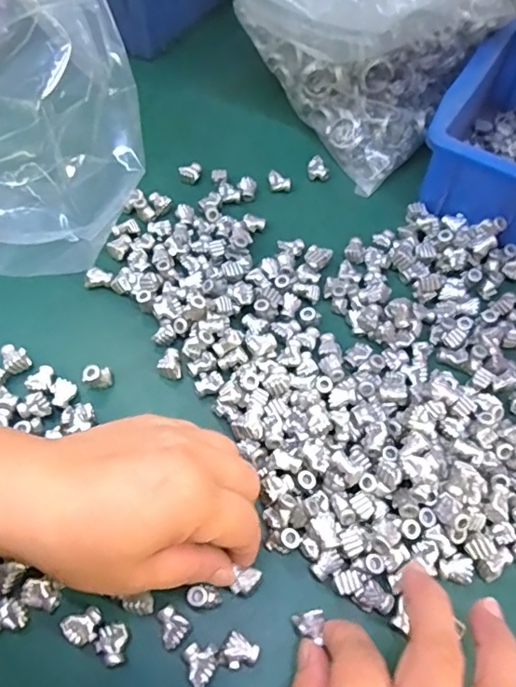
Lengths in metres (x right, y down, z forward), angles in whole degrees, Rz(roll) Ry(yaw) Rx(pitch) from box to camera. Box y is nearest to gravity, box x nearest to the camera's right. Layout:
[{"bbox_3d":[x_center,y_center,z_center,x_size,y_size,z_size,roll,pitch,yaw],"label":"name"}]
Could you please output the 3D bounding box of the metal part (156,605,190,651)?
[{"bbox_3d":[-0.041,0.135,0.254,0.014,0.009,0.017,-31,65,-18],"label":"metal part"}]

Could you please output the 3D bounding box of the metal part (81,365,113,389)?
[{"bbox_3d":[-0.095,0.019,0.317,0.016,0.019,0.011,-17,62,-12],"label":"metal part"}]

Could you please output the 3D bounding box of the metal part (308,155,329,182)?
[{"bbox_3d":[0.047,-0.141,0.424,0.015,0.011,0.018,-12,61,-9],"label":"metal part"}]

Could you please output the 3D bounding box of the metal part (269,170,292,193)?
[{"bbox_3d":[0.017,-0.125,0.413,0.017,0.011,0.011,5,60,1],"label":"metal part"}]

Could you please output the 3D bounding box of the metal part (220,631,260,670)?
[{"bbox_3d":[-0.009,0.145,0.250,0.015,0.011,0.014,27,62,14],"label":"metal part"}]

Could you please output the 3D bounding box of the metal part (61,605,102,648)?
[{"bbox_3d":[-0.082,0.134,0.252,0.018,0.008,0.014,-27,64,-16],"label":"metal part"}]

